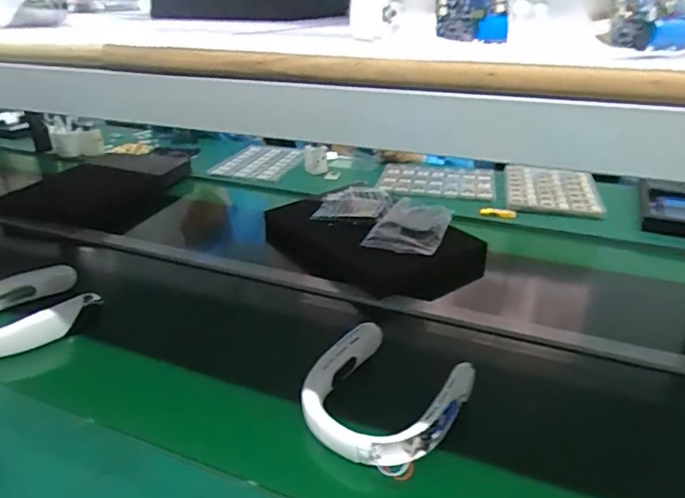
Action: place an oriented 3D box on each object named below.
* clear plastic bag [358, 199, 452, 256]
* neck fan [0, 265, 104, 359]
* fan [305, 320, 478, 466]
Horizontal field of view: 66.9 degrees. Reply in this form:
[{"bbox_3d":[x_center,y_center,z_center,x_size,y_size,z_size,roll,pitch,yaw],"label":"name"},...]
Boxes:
[{"bbox_3d":[0.149,-0.053,1.079,0.138,0.027,0.217,13,31,22],"label":"clear plastic bag"},{"bbox_3d":[-0.508,0.101,0.828,0.199,0.057,0.190,-25,37,-38],"label":"neck fan"},{"bbox_3d":[0.046,0.188,0.669,0.182,0.046,0.189,20,34,32],"label":"fan"}]

